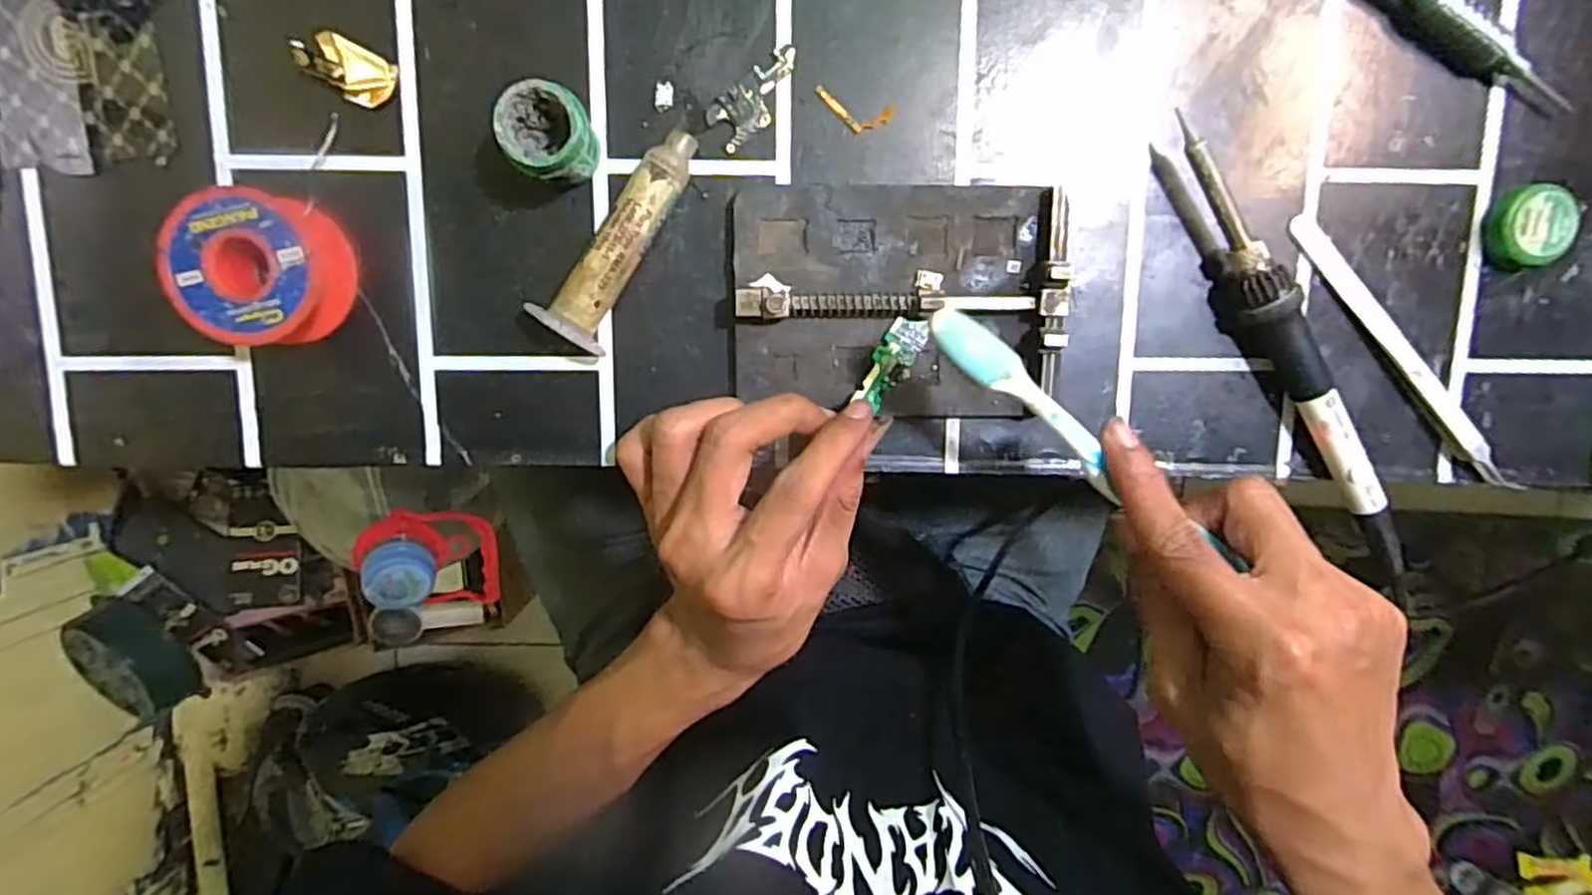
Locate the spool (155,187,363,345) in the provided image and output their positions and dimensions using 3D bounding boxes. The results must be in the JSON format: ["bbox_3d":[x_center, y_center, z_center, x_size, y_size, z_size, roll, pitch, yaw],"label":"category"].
[{"bbox_3d":[-0.195,-0.065,0.272,0.051,0.028,0.052,0,98,-2],"label":"spool"}]

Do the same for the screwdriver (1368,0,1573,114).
[{"bbox_3d":[0.252,-0.158,0.283,0.111,0.016,0.013,30,96,-6],"label":"screwdriver"}]

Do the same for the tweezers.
[{"bbox_3d":[0.248,-0.037,0.304,0.013,0.009,0.143,-40,97,4],"label":"tweezers"}]

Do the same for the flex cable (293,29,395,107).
[{"bbox_3d":[-0.166,-0.140,0.274,0.032,0.009,0.019,28,96,-6],"label":"flex cable"}]

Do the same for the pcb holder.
[{"bbox_3d":[0.040,-0.056,0.287,0.125,0.022,0.087,0,98,-2],"label":"pcb holder"}]

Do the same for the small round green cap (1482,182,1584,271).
[{"bbox_3d":[0.292,-0.088,0.296,0.029,0.013,0.031,0,98,-2],"label":"small round green cap"}]

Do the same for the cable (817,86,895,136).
[{"bbox_3d":[0.022,-0.128,0.285,0.031,0.004,0.013,15,97,-4],"label":"cable"}]

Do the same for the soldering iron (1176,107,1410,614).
[{"bbox_3d":[0.201,-0.029,0.297,0.019,0.020,0.215,-30,98,2],"label":"soldering iron"}]

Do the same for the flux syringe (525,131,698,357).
[{"bbox_3d":[-0.065,-0.079,0.280,0.024,0.024,0.087,31,96,-6],"label":"flux syringe"}]

